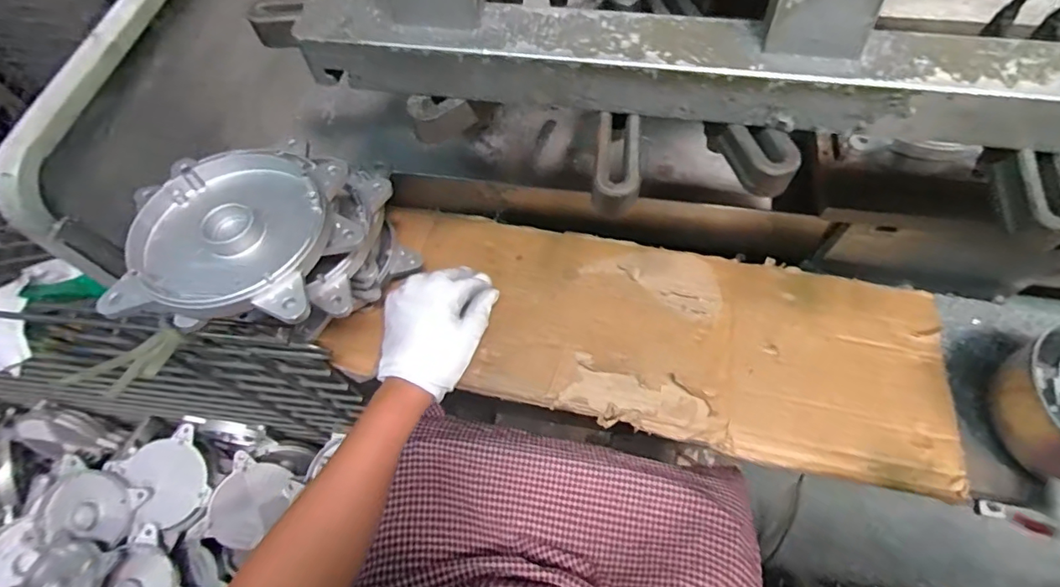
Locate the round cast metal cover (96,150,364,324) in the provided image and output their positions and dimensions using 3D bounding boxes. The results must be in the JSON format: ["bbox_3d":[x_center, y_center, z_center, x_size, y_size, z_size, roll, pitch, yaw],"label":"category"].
[{"bbox_3d":[-0.219,-0.052,0.402,0.146,0.041,0.159,1,64,4],"label":"round cast metal cover"}]

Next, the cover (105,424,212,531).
[{"bbox_3d":[-0.579,0.298,0.831,0.118,0.021,0.132,-32,89,-16],"label":"cover"}]

